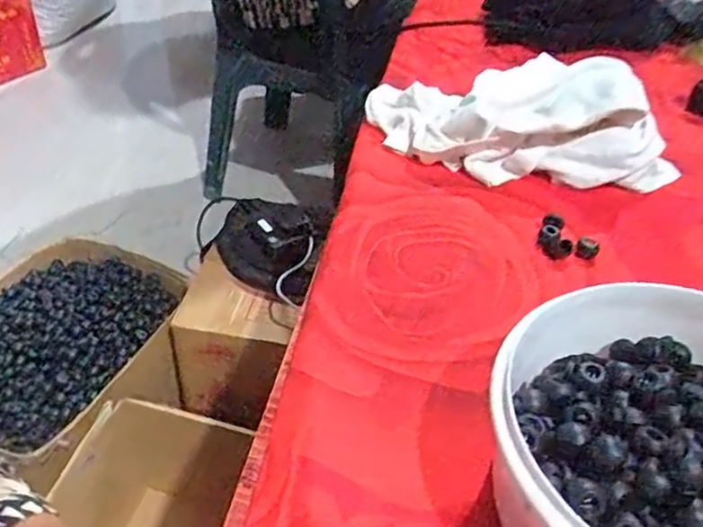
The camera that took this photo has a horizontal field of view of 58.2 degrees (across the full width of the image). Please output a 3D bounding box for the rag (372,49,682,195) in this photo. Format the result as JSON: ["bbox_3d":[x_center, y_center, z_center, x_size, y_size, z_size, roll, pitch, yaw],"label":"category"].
[{"bbox_3d":[0.141,-0.129,0.532,0.255,0.080,0.106,8,40,5],"label":"rag"}]

